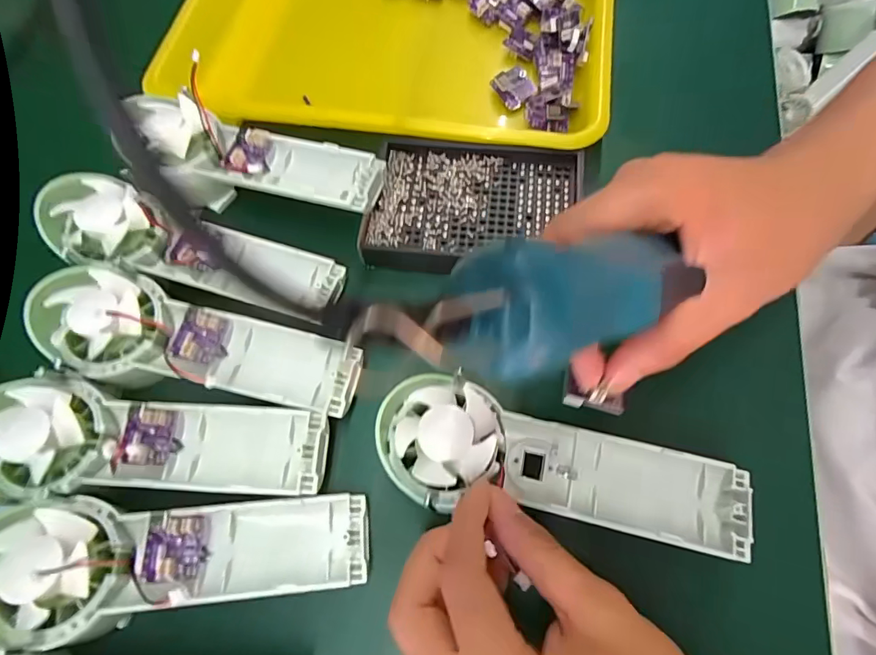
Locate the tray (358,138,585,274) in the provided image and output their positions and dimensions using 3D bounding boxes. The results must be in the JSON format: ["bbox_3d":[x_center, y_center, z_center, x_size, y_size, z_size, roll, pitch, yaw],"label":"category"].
[{"bbox_3d":[0.023,-0.078,0.311,0.130,0.017,0.096,9,68,7],"label":"tray"}]

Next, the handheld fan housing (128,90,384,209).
[{"bbox_3d":[-0.120,-0.112,0.317,0.173,0.044,0.062,10,68,7],"label":"handheld fan housing"}]

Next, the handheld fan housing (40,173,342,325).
[{"bbox_3d":[-0.148,-0.049,0.295,0.174,0.024,0.054,16,68,-5],"label":"handheld fan housing"}]

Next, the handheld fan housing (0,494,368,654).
[{"bbox_3d":[-0.126,0.110,0.227,0.177,0.031,0.060,-1,66,-12],"label":"handheld fan housing"}]

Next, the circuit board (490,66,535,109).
[{"bbox_3d":[0.057,-0.180,0.353,0.024,0.013,0.027,-28,68,-9],"label":"circuit board"}]

